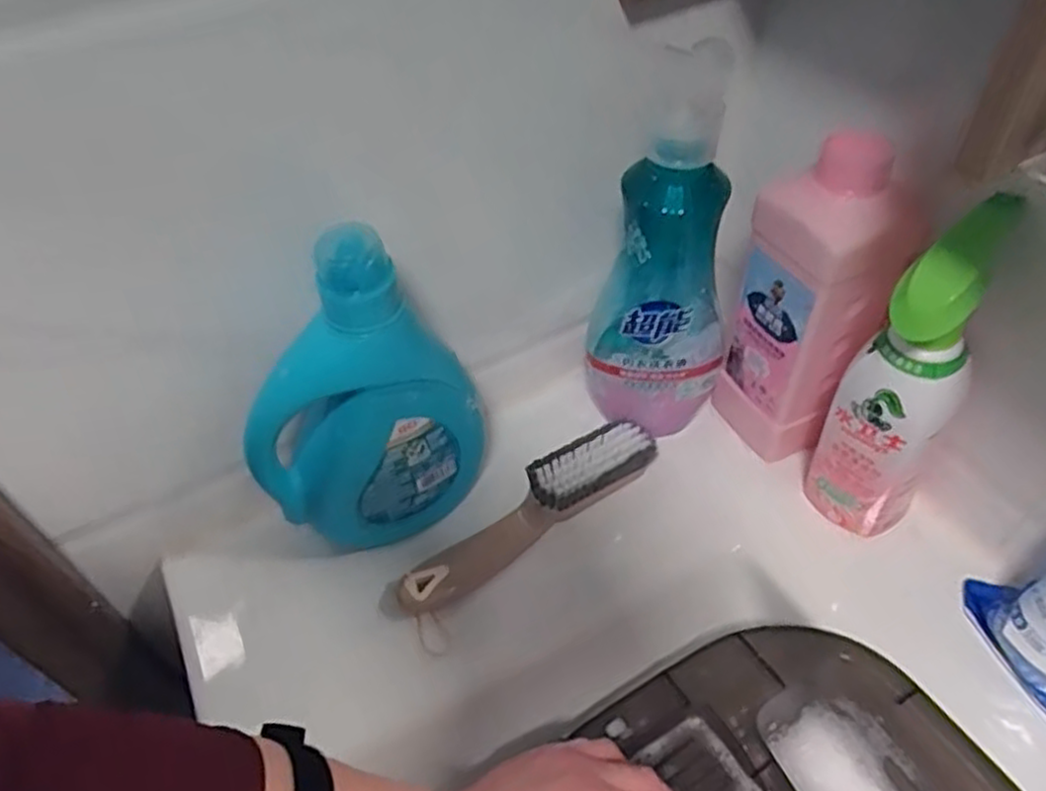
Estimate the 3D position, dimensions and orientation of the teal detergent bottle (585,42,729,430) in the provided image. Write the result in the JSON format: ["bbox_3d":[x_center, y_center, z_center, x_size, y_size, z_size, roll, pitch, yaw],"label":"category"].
[{"bbox_3d":[0.093,-0.082,0.500,0.090,0.265,0.056,-17,48,-11],"label":"teal detergent bottle"}]

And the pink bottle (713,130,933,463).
[{"bbox_3d":[0.190,-0.057,0.495,0.075,0.221,0.082,-19,48,-13],"label":"pink bottle"}]

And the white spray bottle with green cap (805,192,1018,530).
[{"bbox_3d":[0.229,0.003,0.446,0.067,0.230,0.063,27,55,27],"label":"white spray bottle with green cap"}]

